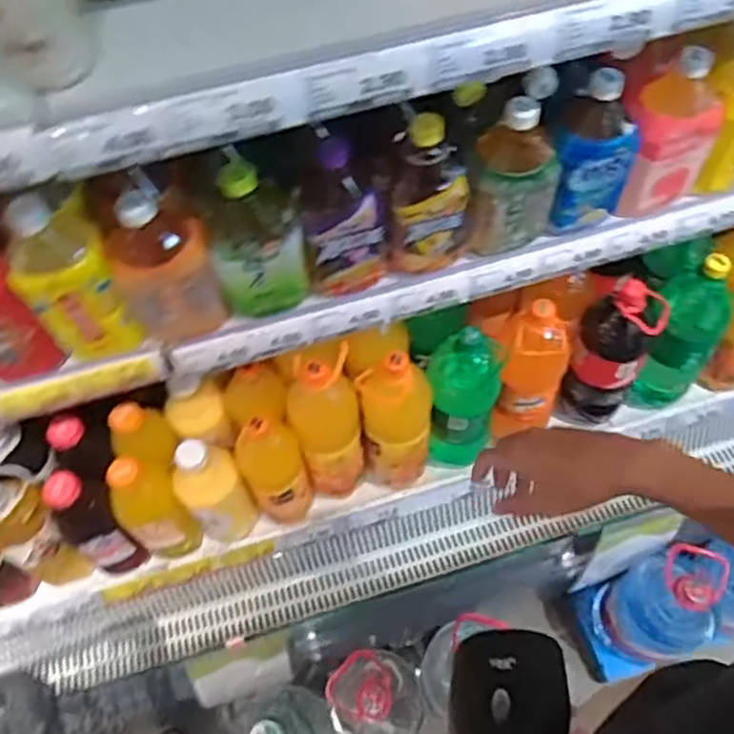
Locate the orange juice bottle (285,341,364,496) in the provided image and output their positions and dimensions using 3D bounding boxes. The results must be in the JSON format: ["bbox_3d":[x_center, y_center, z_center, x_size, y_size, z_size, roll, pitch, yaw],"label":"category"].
[{"bbox_3d":[-0.057,0.080,1.010,0.098,0.301,0.103,-7,43,1],"label":"orange juice bottle"}]

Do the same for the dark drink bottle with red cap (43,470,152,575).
[{"bbox_3d":[-0.373,0.223,1.001,0.068,0.260,0.072,-11,60,-4],"label":"dark drink bottle with red cap"}]

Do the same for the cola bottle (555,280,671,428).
[{"bbox_3d":[0.358,-0.017,1.065,0.094,0.316,0.088,20,63,14],"label":"cola bottle"}]

